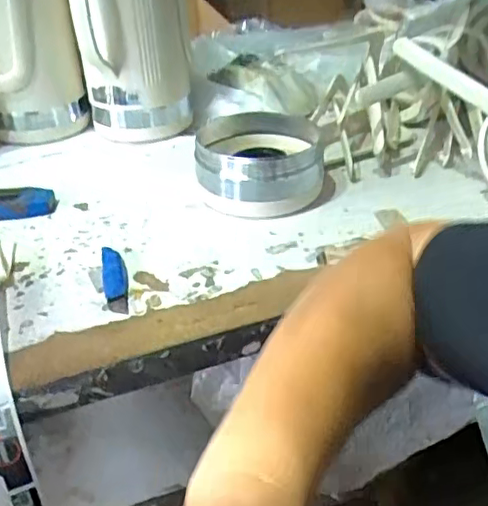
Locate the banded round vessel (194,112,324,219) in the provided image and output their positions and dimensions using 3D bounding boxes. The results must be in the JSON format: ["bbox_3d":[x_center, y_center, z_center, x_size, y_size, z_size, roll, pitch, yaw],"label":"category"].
[{"bbox_3d":[0.021,-0.116,0.767,0.159,0.079,0.156,-3,33,1],"label":"banded round vessel"}]

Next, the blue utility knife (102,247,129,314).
[{"bbox_3d":[-0.131,0.024,0.611,0.023,0.015,0.105,-11,33,-12],"label":"blue utility knife"}]

